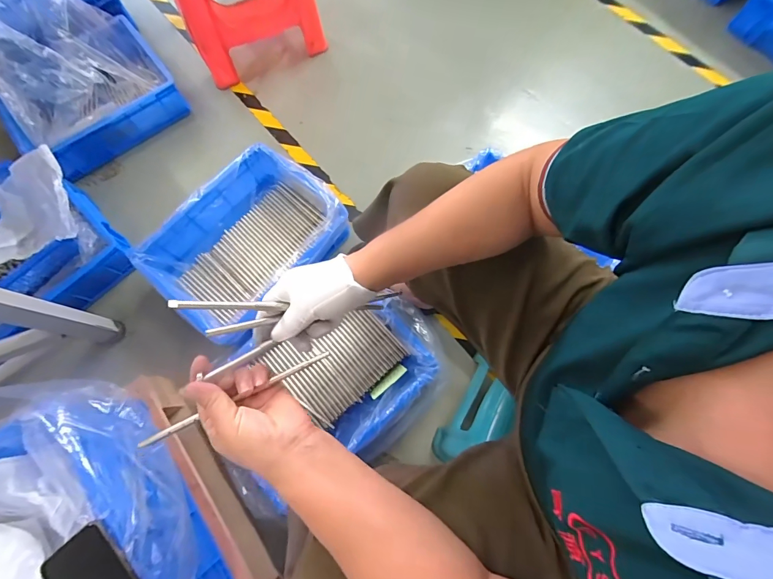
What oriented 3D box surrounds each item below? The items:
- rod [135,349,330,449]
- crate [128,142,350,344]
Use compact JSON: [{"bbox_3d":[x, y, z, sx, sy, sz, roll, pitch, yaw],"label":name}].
[{"bbox_3d":[-0.153,0.110,0.378,0.205,0.012,0.008,-26,75,-2],"label":"rod"},{"bbox_3d":[-0.326,-0.118,0.903,0.439,0.135,0.326,-44,78,-10],"label":"crate"}]

